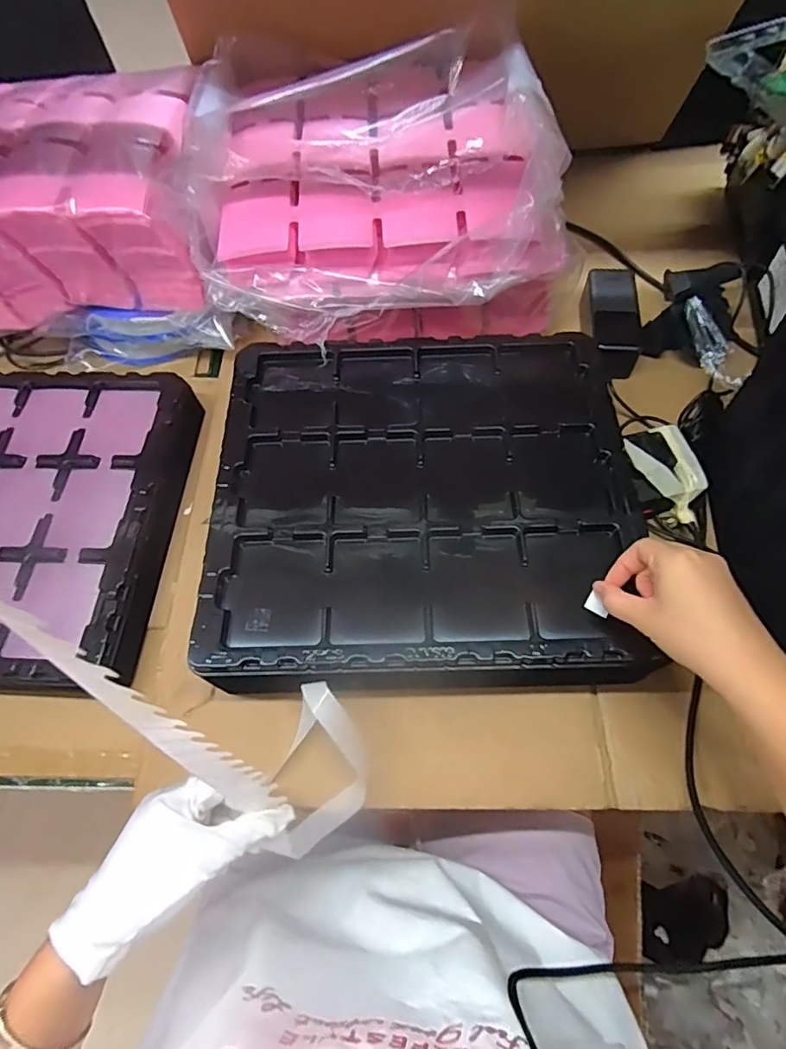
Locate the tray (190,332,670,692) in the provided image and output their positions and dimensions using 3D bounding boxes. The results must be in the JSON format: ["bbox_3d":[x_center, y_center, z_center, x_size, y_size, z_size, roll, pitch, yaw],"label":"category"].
[{"bbox_3d":[0.028,-0.026,0.486,0.365,0.054,0.339,-1,64,3],"label":"tray"}]

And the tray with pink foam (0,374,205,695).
[{"bbox_3d":[-0.420,-0.007,0.552,0.375,0.064,0.340,1,64,4],"label":"tray with pink foam"}]

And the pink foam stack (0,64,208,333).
[{"bbox_3d":[-0.356,-0.363,0.601,0.336,0.158,0.248,-2,64,3],"label":"pink foam stack"}]

